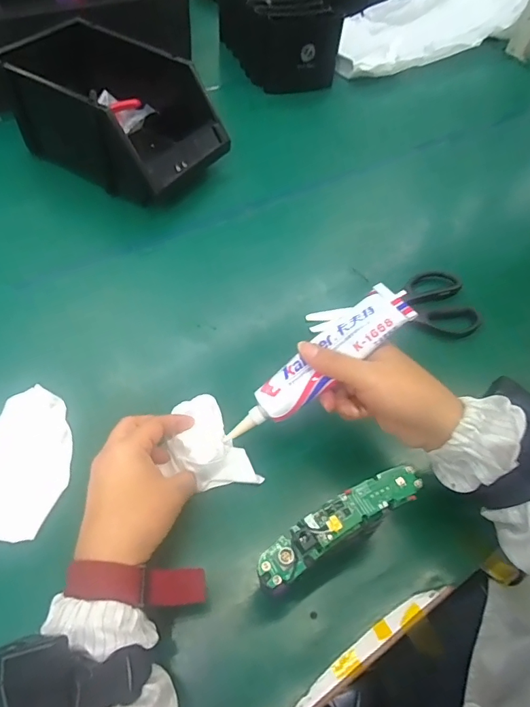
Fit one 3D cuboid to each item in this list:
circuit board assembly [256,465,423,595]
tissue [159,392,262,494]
[{"bbox_3d":[0.048,0.106,0.283,0.116,0.016,0.026,-24,61,-19],"label":"circuit board assembly"},{"bbox_3d":[-0.052,0.080,0.378,0.059,0.026,0.090,-28,63,-22],"label":"tissue"}]

